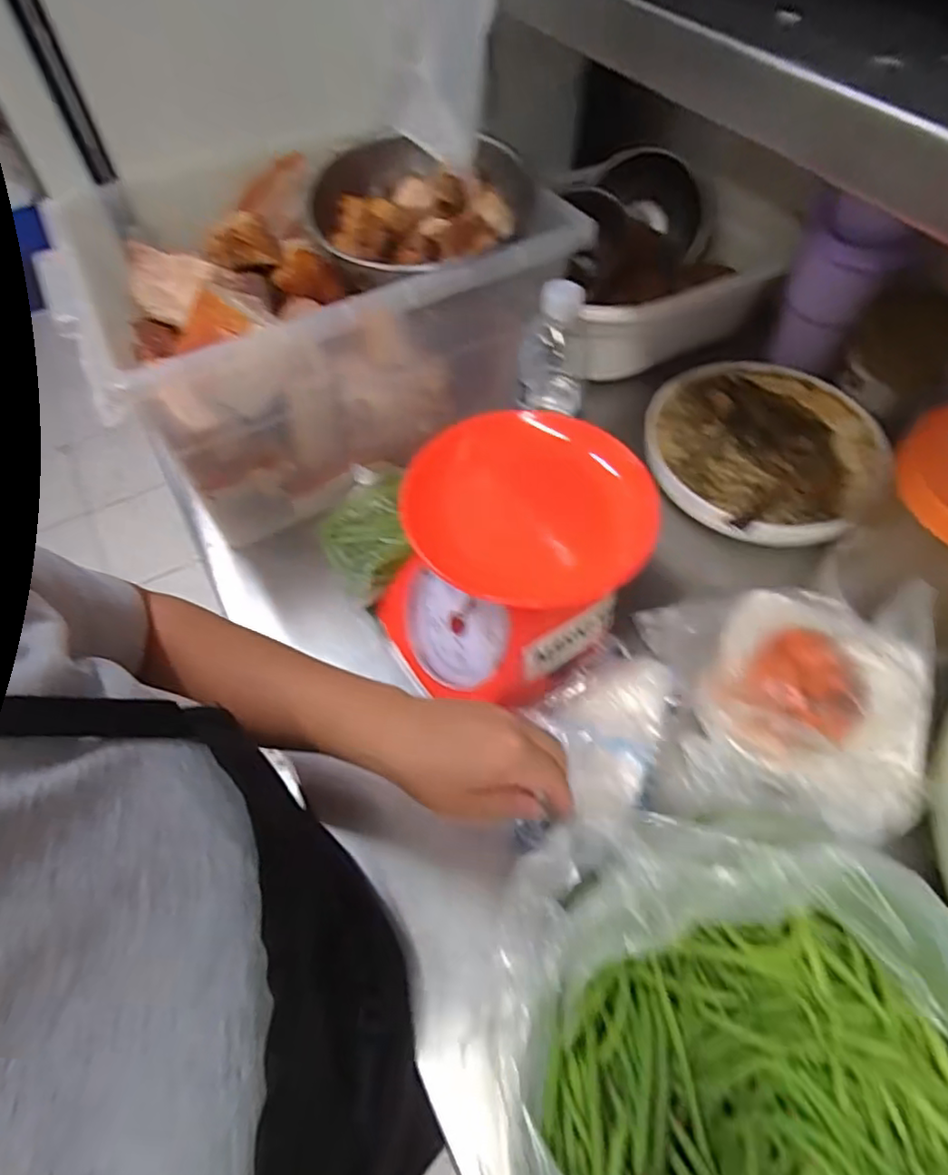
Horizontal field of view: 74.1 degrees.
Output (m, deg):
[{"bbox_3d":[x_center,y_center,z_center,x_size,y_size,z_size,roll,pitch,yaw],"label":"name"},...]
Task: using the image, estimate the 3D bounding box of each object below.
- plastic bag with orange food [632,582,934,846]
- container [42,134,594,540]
[{"bbox_3d":[0.232,0.089,0.463,0.196,0.079,0.186,5,55,3],"label":"plastic bag with orange food"},{"bbox_3d":[-0.144,-0.260,0.604,0.416,0.197,0.309,-19,57,-13],"label":"container"}]

